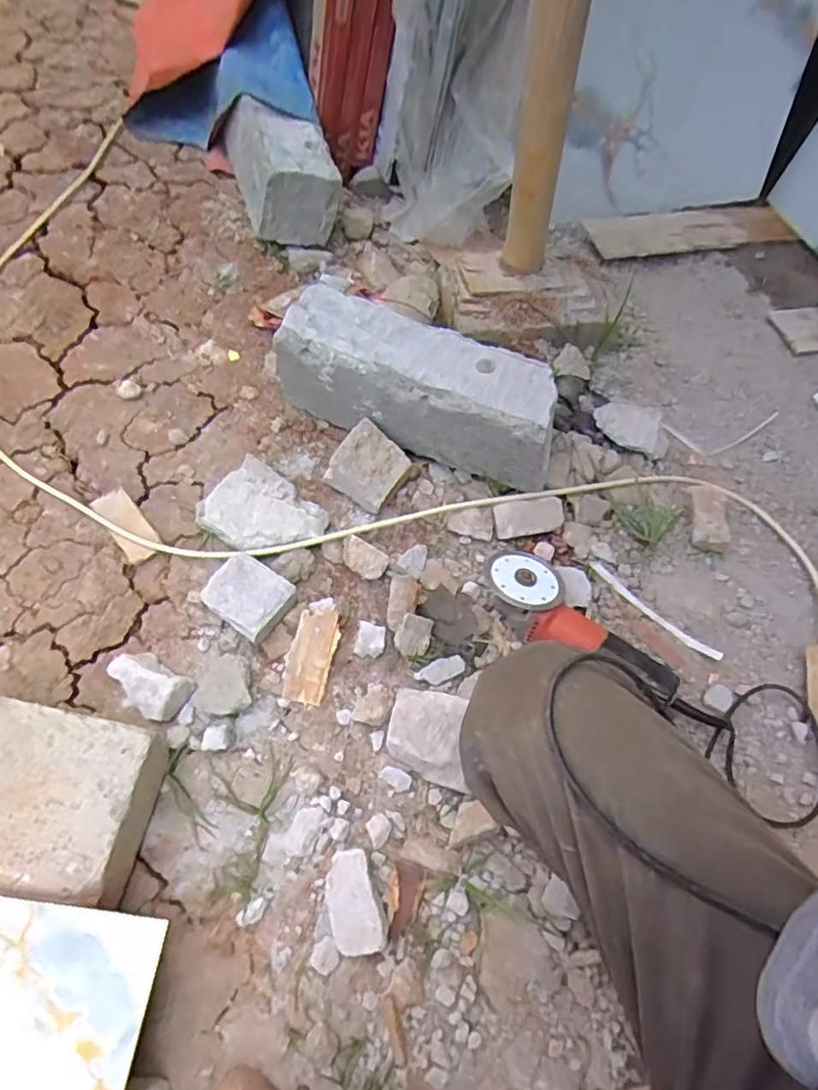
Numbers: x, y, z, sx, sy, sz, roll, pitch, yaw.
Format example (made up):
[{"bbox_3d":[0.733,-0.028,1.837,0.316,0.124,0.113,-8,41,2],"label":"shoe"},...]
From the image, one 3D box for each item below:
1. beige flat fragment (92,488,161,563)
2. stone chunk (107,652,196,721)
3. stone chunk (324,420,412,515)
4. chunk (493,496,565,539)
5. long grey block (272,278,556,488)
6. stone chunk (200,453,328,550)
[{"bbox_3d":[-0.402,-0.029,0.876,0.052,0.015,0.114,-34,83,-20],"label":"beige flat fragment"},{"bbox_3d":[-0.331,0.173,0.768,0.105,0.042,0.065,26,63,10],"label":"stone chunk"},{"bbox_3d":[-0.060,-0.121,0.925,0.107,0.058,0.115,42,66,-10],"label":"stone chunk"},{"bbox_3d":[0.176,-0.040,0.900,0.101,0.015,0.050,-9,90,-6],"label":"chunk"},{"bbox_3d":[0.017,-0.223,0.913,0.418,0.177,0.123,21,62,7],"label":"long grey block"},{"bbox_3d":[-0.213,-0.043,0.879,0.165,0.032,0.127,36,65,14],"label":"stone chunk"}]

